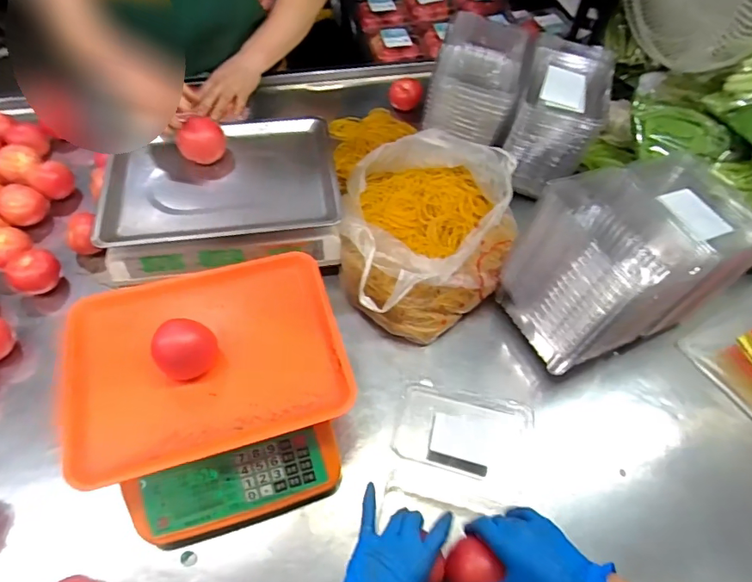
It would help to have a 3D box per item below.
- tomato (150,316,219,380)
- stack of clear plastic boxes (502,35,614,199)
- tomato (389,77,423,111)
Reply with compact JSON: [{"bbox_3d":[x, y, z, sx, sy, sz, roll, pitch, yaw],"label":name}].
[{"bbox_3d":[-0.207,0.066,0.523,0.064,0.058,0.059,1,56,-2],"label":"tomato"},{"bbox_3d":[0.300,-0.293,0.806,0.131,0.160,0.228,19,57,10],"label":"stack of clear plastic boxes"},{"bbox_3d":[0.061,-0.400,0.972,0.068,0.055,0.073,10,56,4],"label":"tomato"}]

